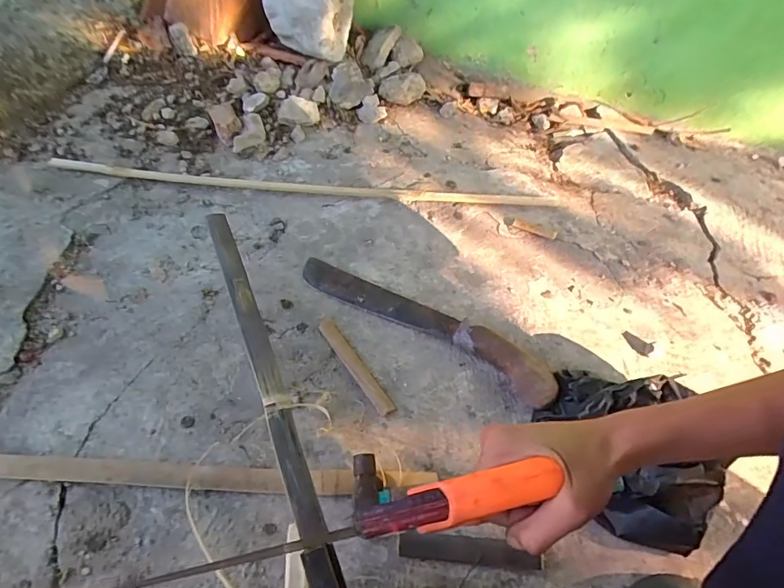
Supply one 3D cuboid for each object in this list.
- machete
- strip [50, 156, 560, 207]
[{"bbox_3d":[0.034,0.033,0.638,0.398,0.041,0.072,29,54,19],"label":"machete"},{"bbox_3d":[-0.160,-0.195,0.834,0.893,0.010,0.036,5,50,0],"label":"strip"}]

